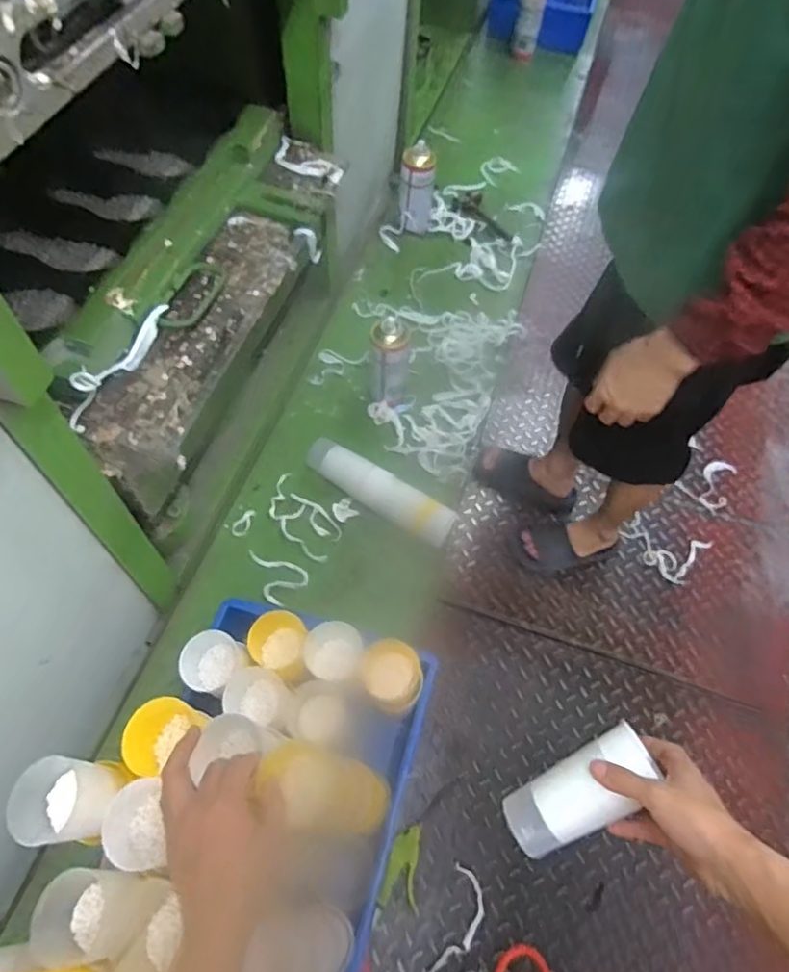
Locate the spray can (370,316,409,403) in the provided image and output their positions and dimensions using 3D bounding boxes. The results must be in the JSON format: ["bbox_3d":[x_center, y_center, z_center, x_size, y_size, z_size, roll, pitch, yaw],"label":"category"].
[{"bbox_3d":[-0.009,-0.191,0.978,0.056,0.146,0.055,1,59,-2],"label":"spray can"}]

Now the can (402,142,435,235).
[{"bbox_3d":[0.048,-0.593,1.213,0.062,0.163,0.059,1,59,-2],"label":"can"}]

